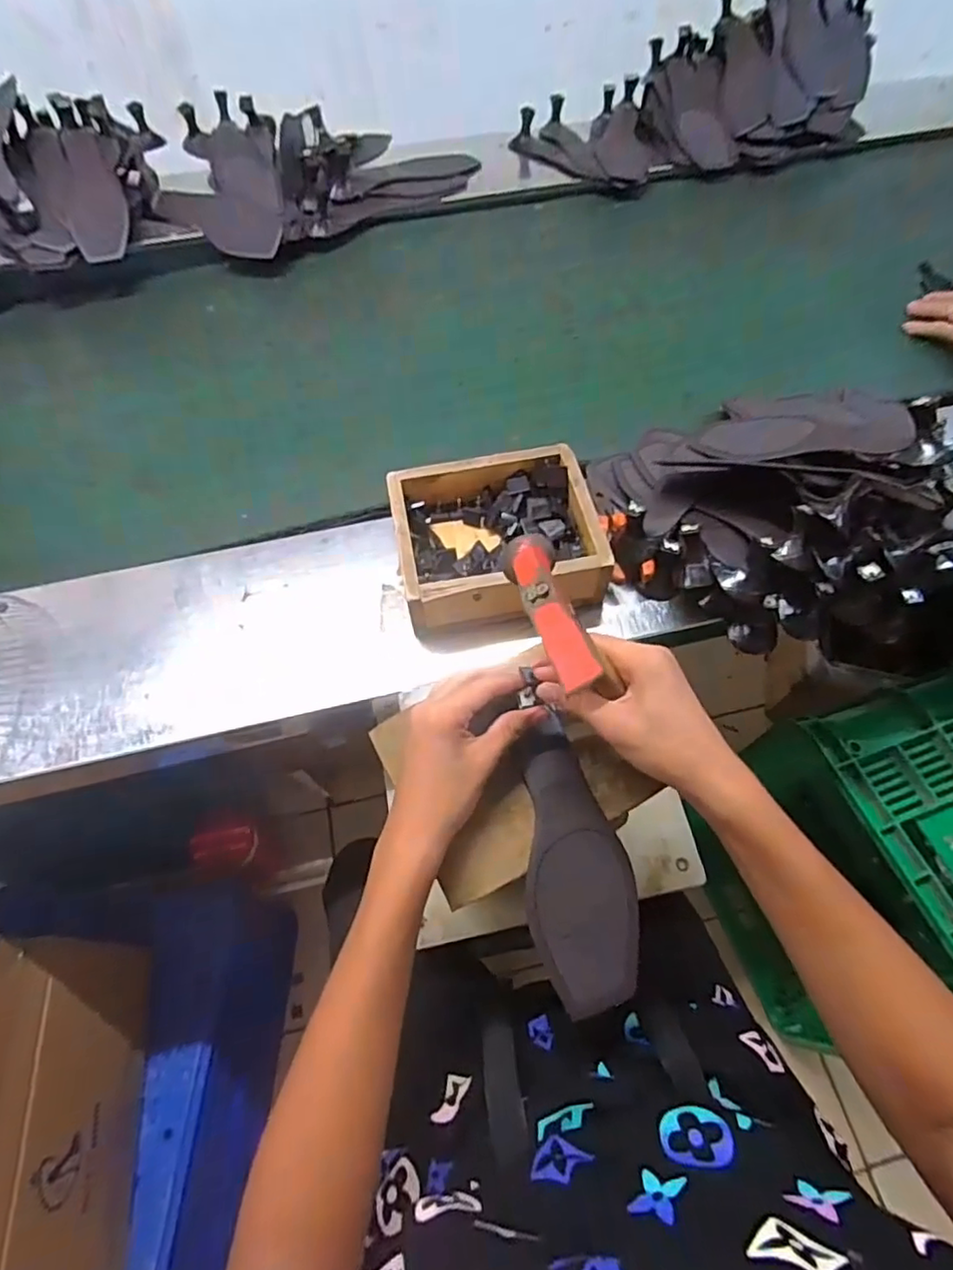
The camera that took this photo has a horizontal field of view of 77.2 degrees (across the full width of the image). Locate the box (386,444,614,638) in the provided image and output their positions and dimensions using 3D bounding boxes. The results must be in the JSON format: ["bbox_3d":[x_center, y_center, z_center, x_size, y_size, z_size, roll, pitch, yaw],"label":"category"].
[{"bbox_3d":[0.019,-0.087,0.551,0.179,0.051,0.170,-9,61,-3],"label":"box"}]

